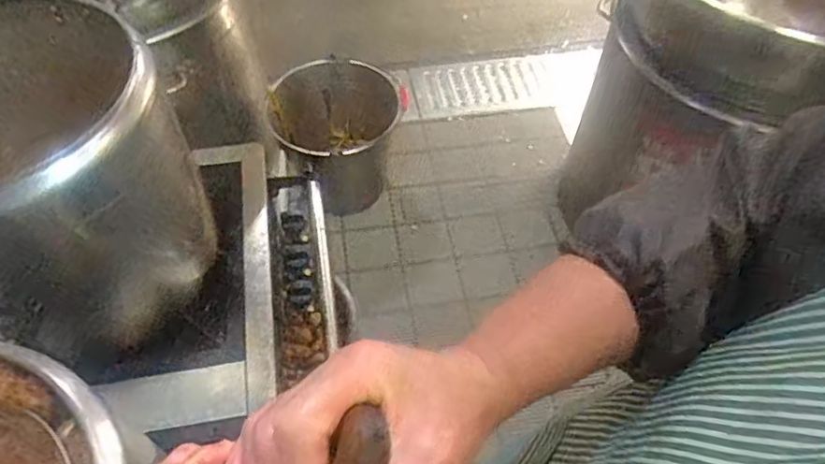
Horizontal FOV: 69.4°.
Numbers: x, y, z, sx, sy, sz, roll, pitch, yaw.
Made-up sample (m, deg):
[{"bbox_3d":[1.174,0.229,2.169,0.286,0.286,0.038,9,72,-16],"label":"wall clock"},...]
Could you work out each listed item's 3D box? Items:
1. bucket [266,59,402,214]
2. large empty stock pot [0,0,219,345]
[{"bbox_3d":[-0.213,-0.246,1.672,0.360,0.344,0.345,1,55,-1],"label":"bucket"},{"bbox_3d":[-0.591,-0.082,0.990,0.414,0.449,0.431,1,55,-1],"label":"large empty stock pot"}]

